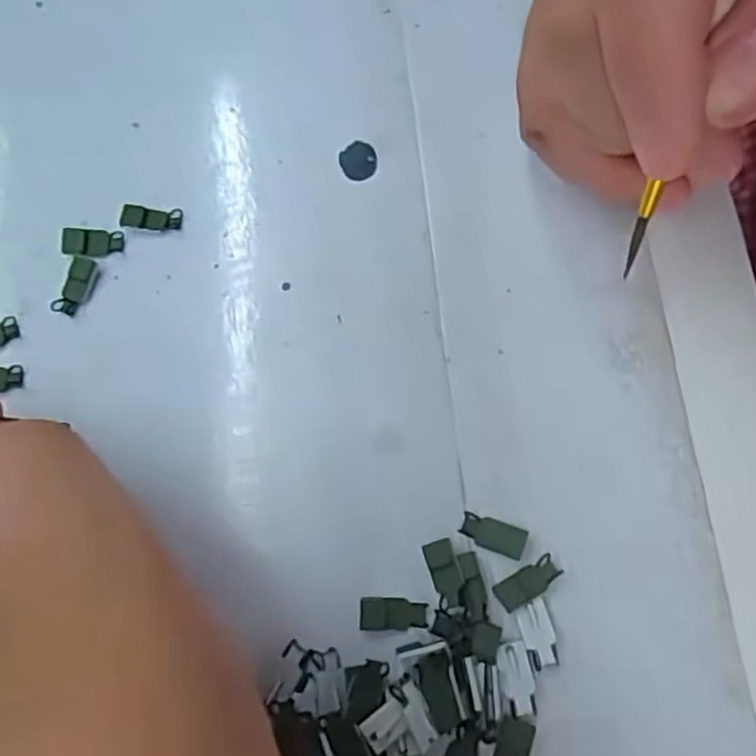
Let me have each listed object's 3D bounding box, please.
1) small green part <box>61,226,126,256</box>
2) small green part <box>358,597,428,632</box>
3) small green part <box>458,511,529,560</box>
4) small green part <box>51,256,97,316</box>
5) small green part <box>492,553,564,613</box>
[{"bbox_3d":[-0.072,-0.035,0.182,0.015,0.004,0.007,-3,73,-1],"label":"small green part"},{"bbox_3d":[0.003,0.051,0.154,0.014,0.004,0.007,1,73,1],"label":"small green part"},{"bbox_3d":[0.026,0.035,0.160,0.014,0.004,0.007,19,74,6],"label":"small green part"},{"bbox_3d":[-0.075,-0.023,0.179,0.007,0.004,0.015,19,74,6],"label":"small green part"},{"bbox_3d":[0.033,0.044,0.156,0.015,0.004,0.006,-29,75,-8],"label":"small green part"}]

